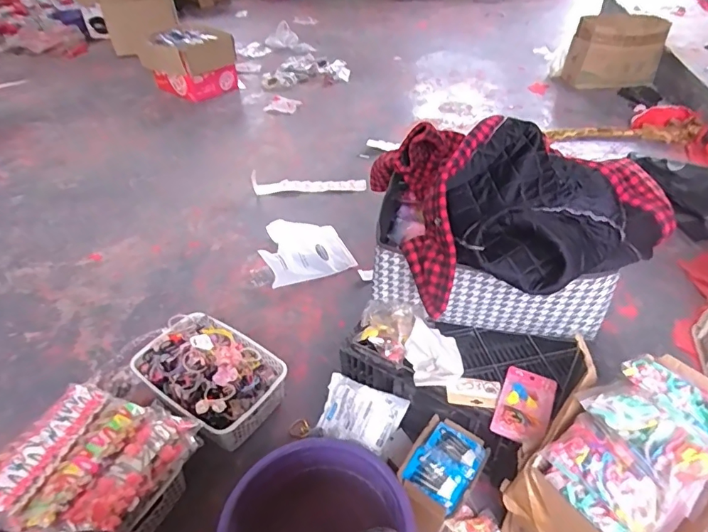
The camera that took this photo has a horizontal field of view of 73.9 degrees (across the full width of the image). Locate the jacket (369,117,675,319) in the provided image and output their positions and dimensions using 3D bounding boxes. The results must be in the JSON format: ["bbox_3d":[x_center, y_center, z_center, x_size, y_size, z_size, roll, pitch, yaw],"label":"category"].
[{"bbox_3d":[0.310,-0.089,0.738,0.441,0.193,0.268,-19,43,-18],"label":"jacket"}]

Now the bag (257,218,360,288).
[{"bbox_3d":[-0.152,-0.057,1.371,0.241,0.046,0.285,-17,42,-16],"label":"bag"}]

